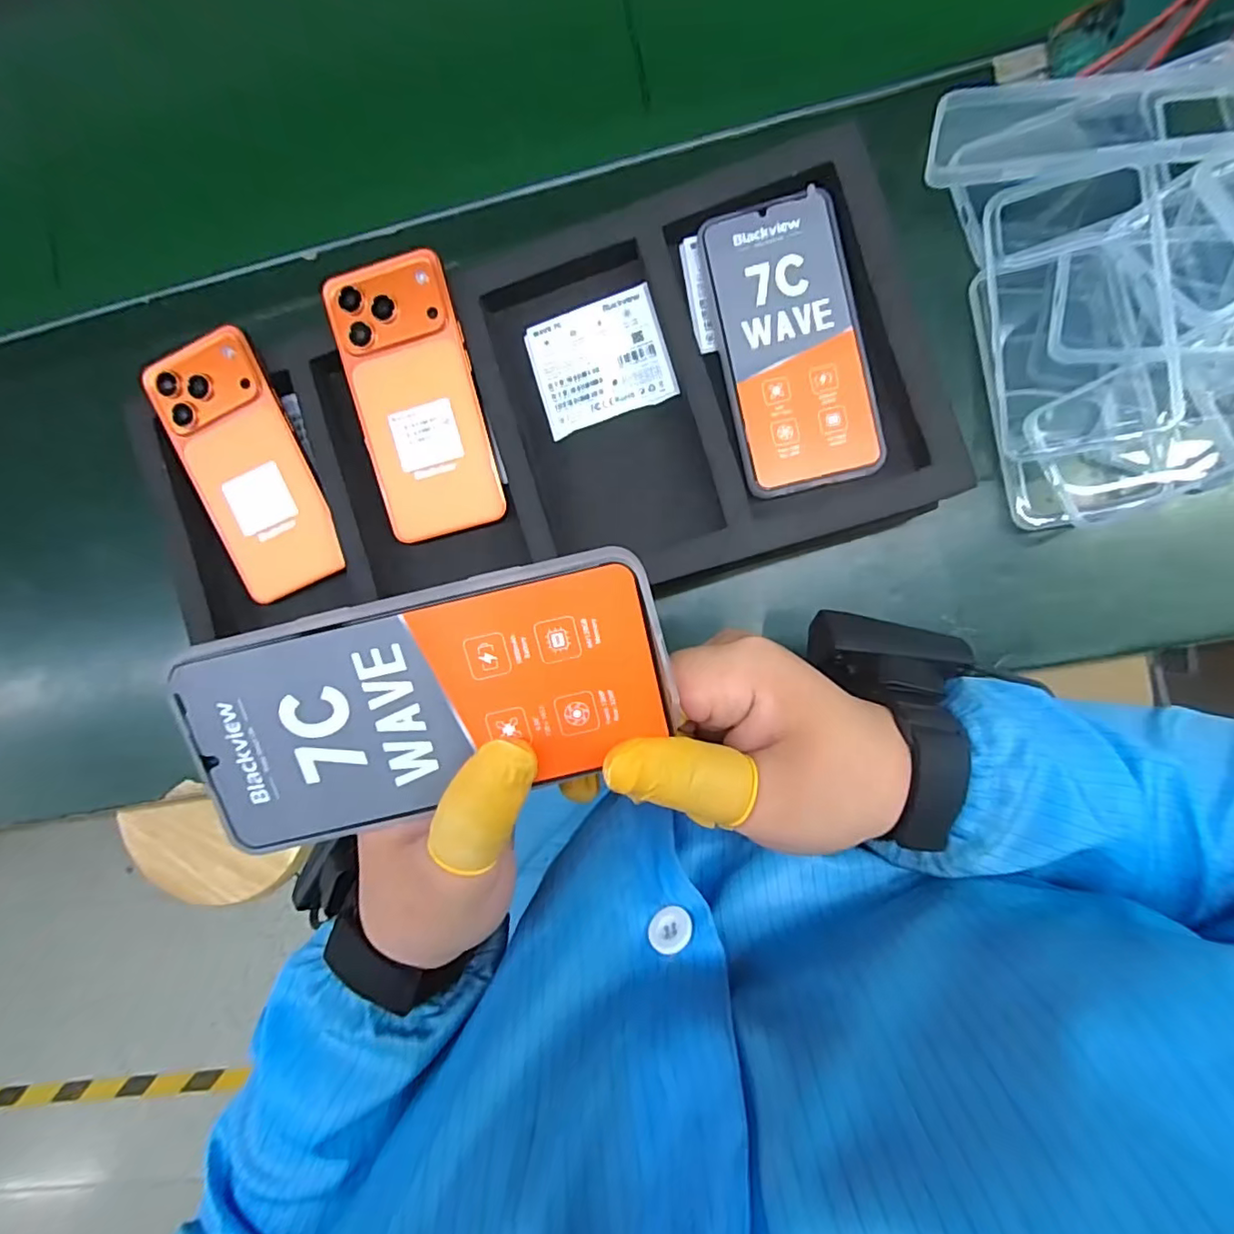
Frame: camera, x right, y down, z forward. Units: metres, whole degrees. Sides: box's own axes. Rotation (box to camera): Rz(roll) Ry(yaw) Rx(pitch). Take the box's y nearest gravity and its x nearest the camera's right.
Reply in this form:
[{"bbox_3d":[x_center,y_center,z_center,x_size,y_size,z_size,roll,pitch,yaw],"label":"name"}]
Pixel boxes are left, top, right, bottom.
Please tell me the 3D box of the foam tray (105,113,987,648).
[{"bbox_3d":[-0.063,-0.118,0.350,0.479,0.043,0.219,-11,87,6],"label":"foam tray"}]

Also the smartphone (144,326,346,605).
[{"bbox_3d":[-0.236,-0.095,0.367,0.079,0.013,0.162,-20,93,4],"label":"smartphone"}]

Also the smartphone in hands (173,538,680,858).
[{"bbox_3d":[-0.064,0.029,0.199,0.163,0.011,0.076,-16,94,1],"label":"smartphone in hands"}]

